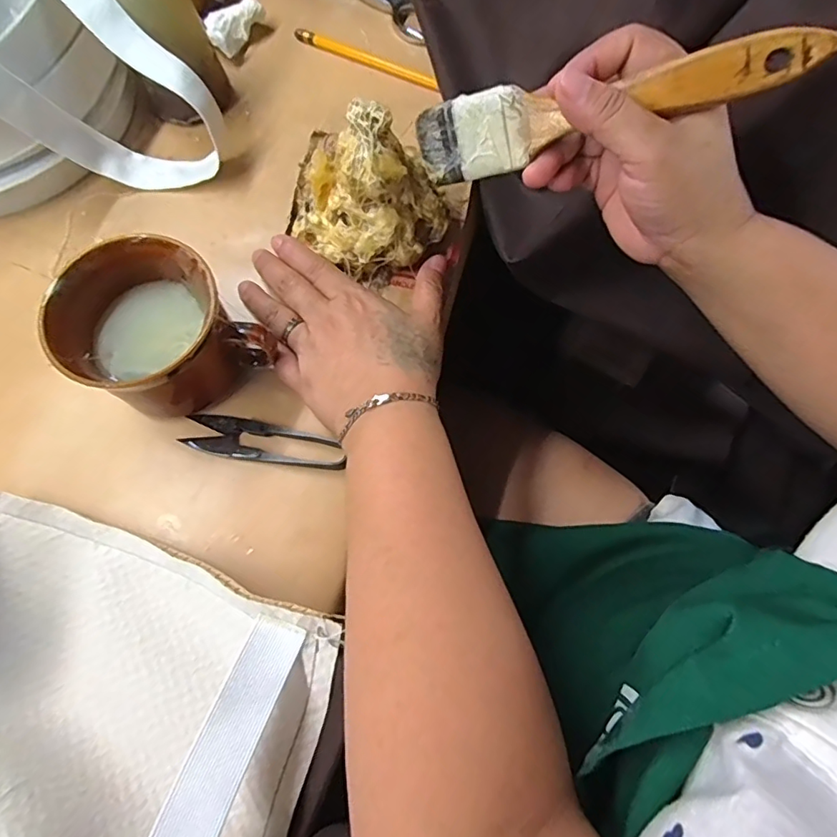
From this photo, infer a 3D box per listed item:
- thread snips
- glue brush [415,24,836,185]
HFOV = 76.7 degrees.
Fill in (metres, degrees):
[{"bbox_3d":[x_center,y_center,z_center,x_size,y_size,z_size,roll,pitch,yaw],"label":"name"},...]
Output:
[{"bbox_3d":[-0.088,0.013,0.305,0.095,0.007,0.024,9,70,3],"label":"thread snips"},{"bbox_3d":[0.081,-0.144,0.243,0.174,0.036,0.016,1,34,28],"label":"glue brush"}]

